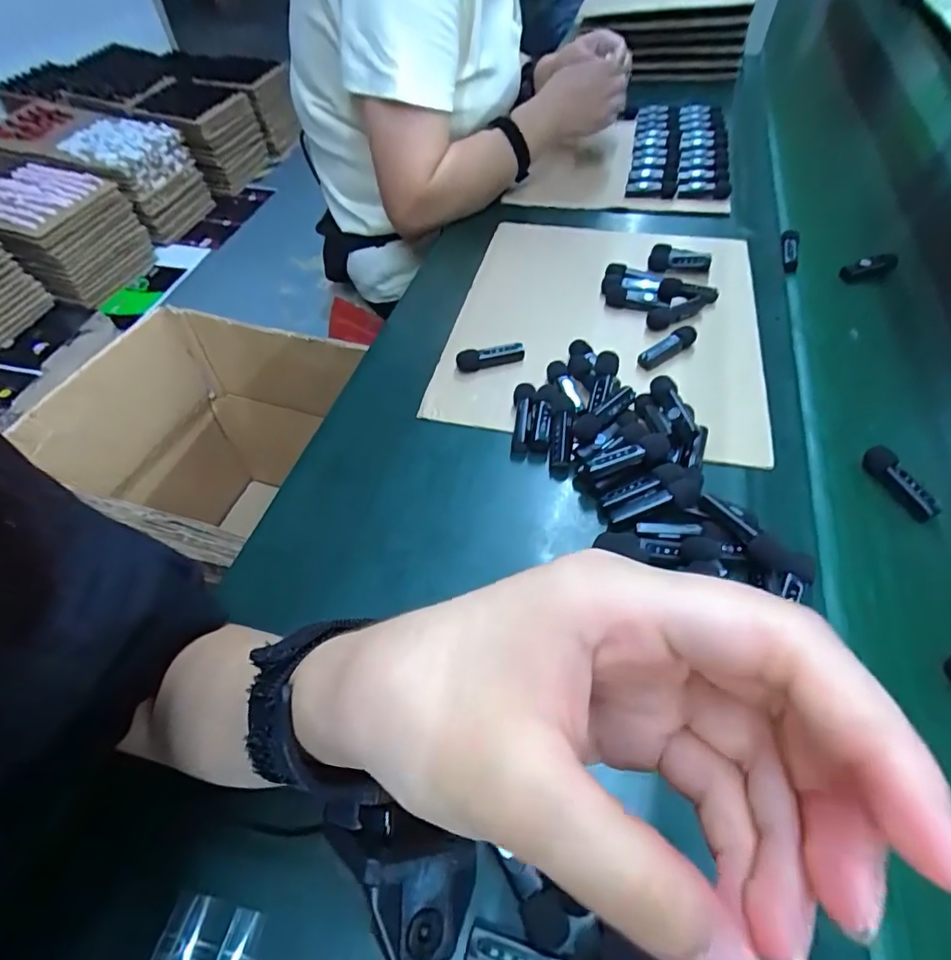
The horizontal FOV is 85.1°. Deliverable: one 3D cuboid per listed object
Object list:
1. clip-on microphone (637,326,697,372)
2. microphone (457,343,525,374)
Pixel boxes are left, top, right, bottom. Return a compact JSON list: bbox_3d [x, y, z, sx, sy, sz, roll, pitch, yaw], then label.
[{"bbox_3d":[0.179,-0.124,0.480,0.060,0.013,0.018,-34,61,-22],"label":"clip-on microphone"},{"bbox_3d":[0.014,-0.115,0.484,0.063,0.015,0.013,-8,55,-6],"label":"microphone"}]

